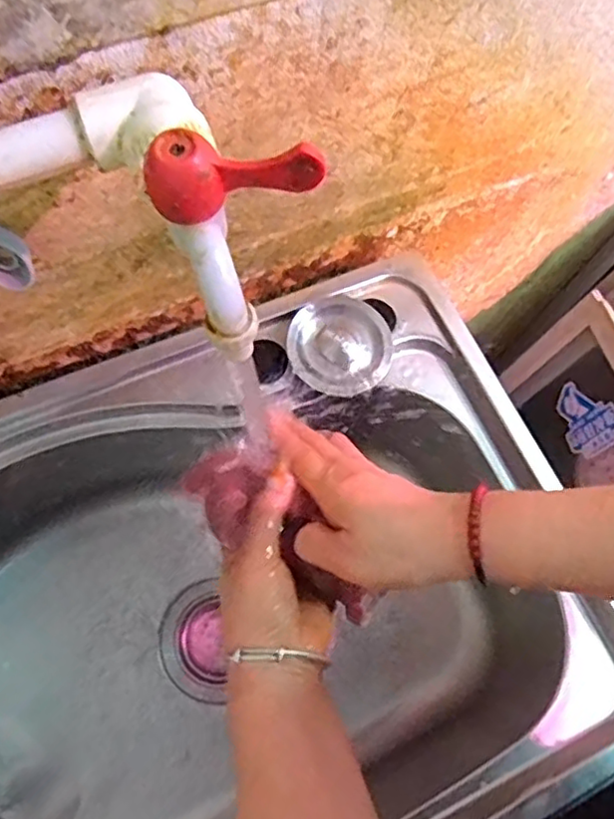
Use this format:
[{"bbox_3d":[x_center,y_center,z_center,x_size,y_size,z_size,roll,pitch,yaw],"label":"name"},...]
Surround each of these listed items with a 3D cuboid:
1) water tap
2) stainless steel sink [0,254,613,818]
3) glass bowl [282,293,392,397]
[{"bbox_3d":[-0.048,-0.095,0.270,0.057,0.069,0.120,-37,76,-15],"label":"water tap"},{"bbox_3d":[-0.081,0.177,0.530,0.569,0.193,0.417,-24,73,-11],"label":"stainless steel sink"},{"bbox_3d":[0.028,-0.053,0.520,0.078,0.029,0.080,40,73,11],"label":"glass bowl"}]

